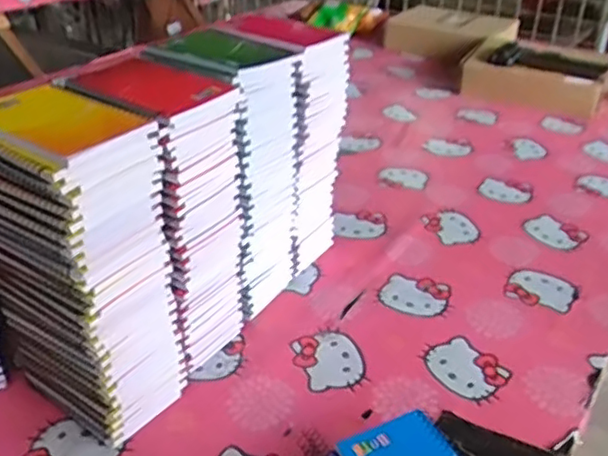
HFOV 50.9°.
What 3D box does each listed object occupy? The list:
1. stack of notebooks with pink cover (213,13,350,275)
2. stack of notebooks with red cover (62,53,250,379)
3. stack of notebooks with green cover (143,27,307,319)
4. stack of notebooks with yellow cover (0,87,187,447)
[{"bbox_3d":[-0.019,-0.090,0.766,0.119,0.293,0.108,24,38,33],"label":"stack of notebooks with pink cover"},{"bbox_3d":[-0.127,-0.005,0.614,0.121,0.287,0.115,18,35,27],"label":"stack of notebooks with red cover"},{"bbox_3d":[-0.079,-0.050,0.690,0.125,0.286,0.114,19,36,28],"label":"stack of notebooks with green cover"},{"bbox_3d":[-0.196,0.032,0.552,0.151,0.283,0.099,21,36,29],"label":"stack of notebooks with yellow cover"}]

